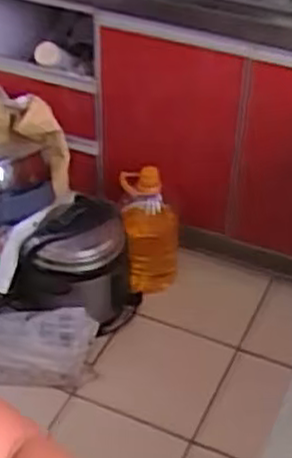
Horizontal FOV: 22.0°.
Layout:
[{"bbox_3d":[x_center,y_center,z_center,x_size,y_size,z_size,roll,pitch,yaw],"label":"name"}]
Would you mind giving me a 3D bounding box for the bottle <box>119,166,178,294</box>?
[{"bbox_3d":[0.010,-0.003,1.819,0.138,0.352,0.102,2,39,1],"label":"bottle"}]

